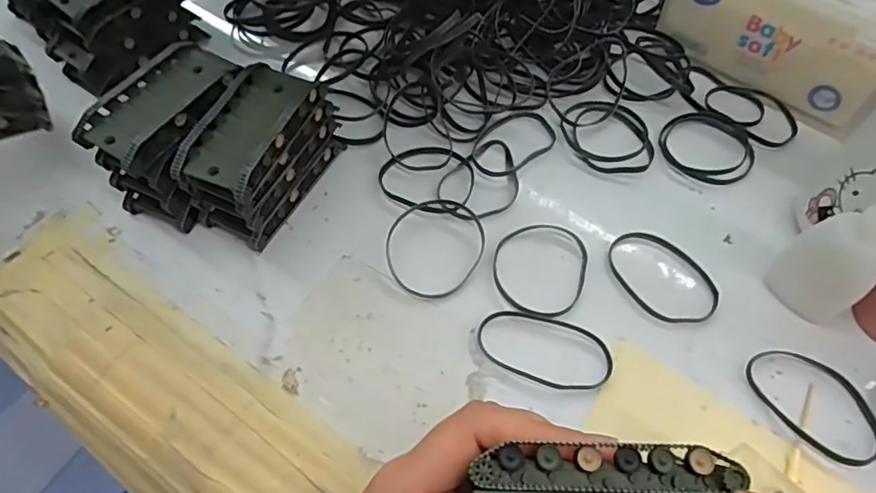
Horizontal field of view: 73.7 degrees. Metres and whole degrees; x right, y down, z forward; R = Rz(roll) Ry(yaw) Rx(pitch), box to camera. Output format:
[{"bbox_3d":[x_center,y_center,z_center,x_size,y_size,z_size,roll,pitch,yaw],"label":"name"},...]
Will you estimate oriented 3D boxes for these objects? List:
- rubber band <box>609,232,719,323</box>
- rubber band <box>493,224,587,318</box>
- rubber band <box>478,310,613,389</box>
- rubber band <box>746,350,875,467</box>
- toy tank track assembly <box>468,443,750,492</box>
[{"bbox_3d":[0.133,0.017,0.349,0.048,0.004,0.069,-29,62,-20],"label":"rubber band"},{"bbox_3d":[0.061,0.011,0.348,0.054,0.004,0.064,13,57,6],"label":"rubber band"},{"bbox_3d":[0.059,0.055,0.320,0.073,0.004,0.039,15,57,7],"label":"rubber band"},{"bbox_3d":[0.200,0.082,0.309,0.048,0.005,0.070,-32,63,-21],"label":"rubber band"},{"bbox_3d":[0.057,0.075,0.194,0.086,0.007,0.017,0,56,0],"label":"toy tank track assembly"}]

